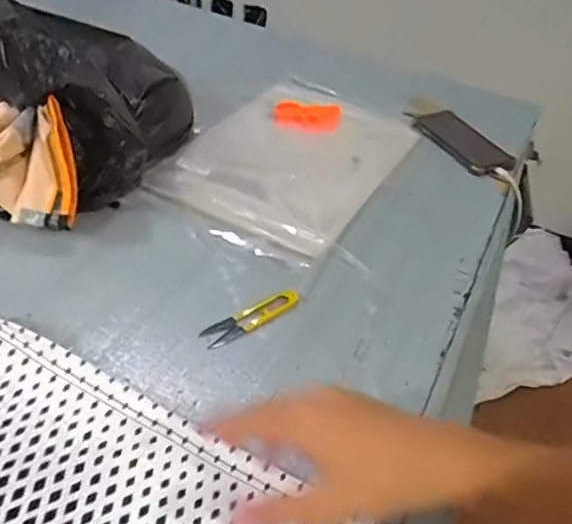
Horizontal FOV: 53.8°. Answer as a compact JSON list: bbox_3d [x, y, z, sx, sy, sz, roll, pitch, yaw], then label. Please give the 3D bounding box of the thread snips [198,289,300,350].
[{"bbox_3d":[-0.033,0.053,0.556,0.108,0.004,0.027,-26,49,-32],"label":"thread snips"}]

